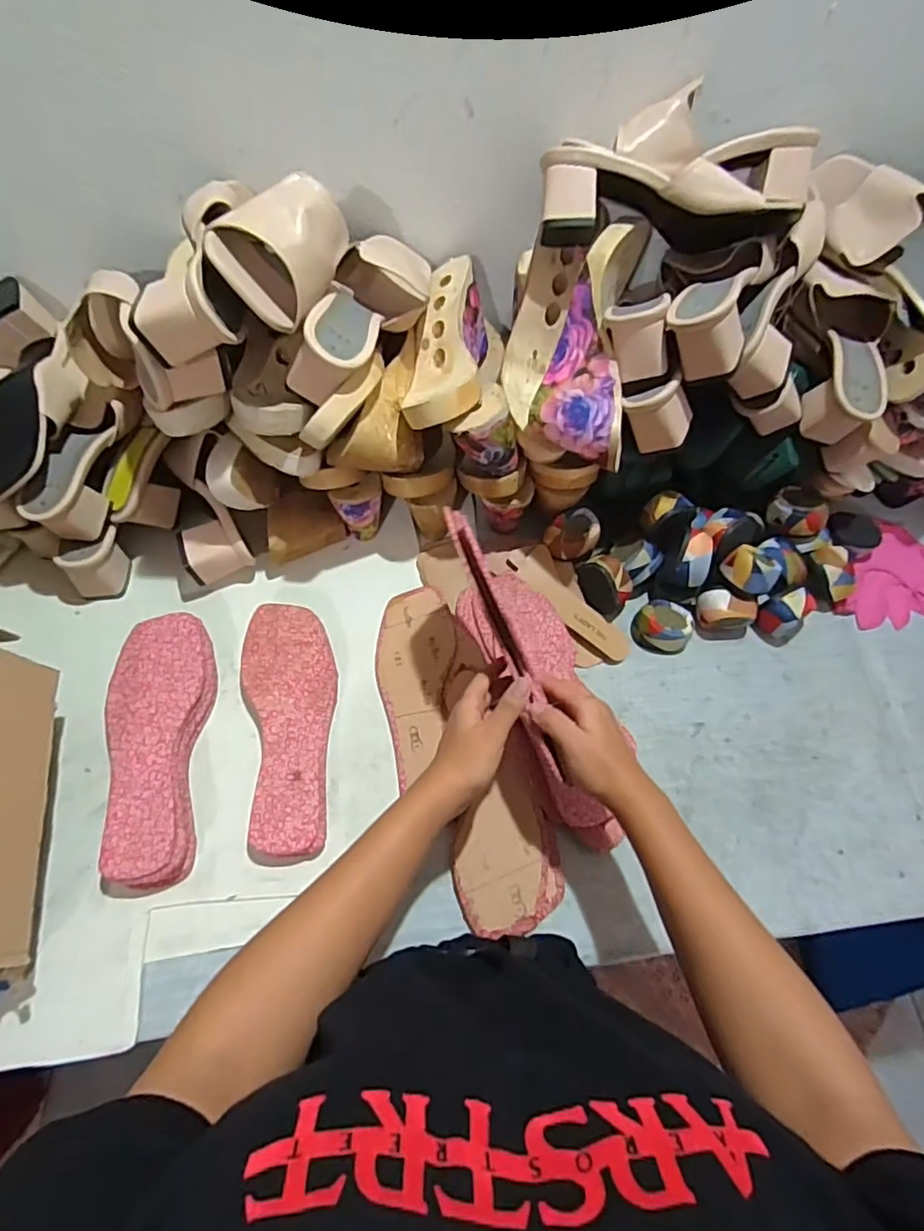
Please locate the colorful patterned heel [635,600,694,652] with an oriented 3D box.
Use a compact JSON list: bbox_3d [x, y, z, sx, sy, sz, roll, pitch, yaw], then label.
[{"bbox_3d":[0.225,0.014,0.674,0.060,0.031,0.055,2,62,-3],"label":"colorful patterned heel"}]

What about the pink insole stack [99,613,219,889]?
[{"bbox_3d":[-0.286,0.118,0.563,0.084,0.032,0.246,-4,62,-6],"label":"pink insole stack"}]

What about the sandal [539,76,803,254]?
[{"bbox_3d":[0.191,-0.389,0.548,0.236,0.089,0.101,3,62,-3],"label":"sandal"}]

